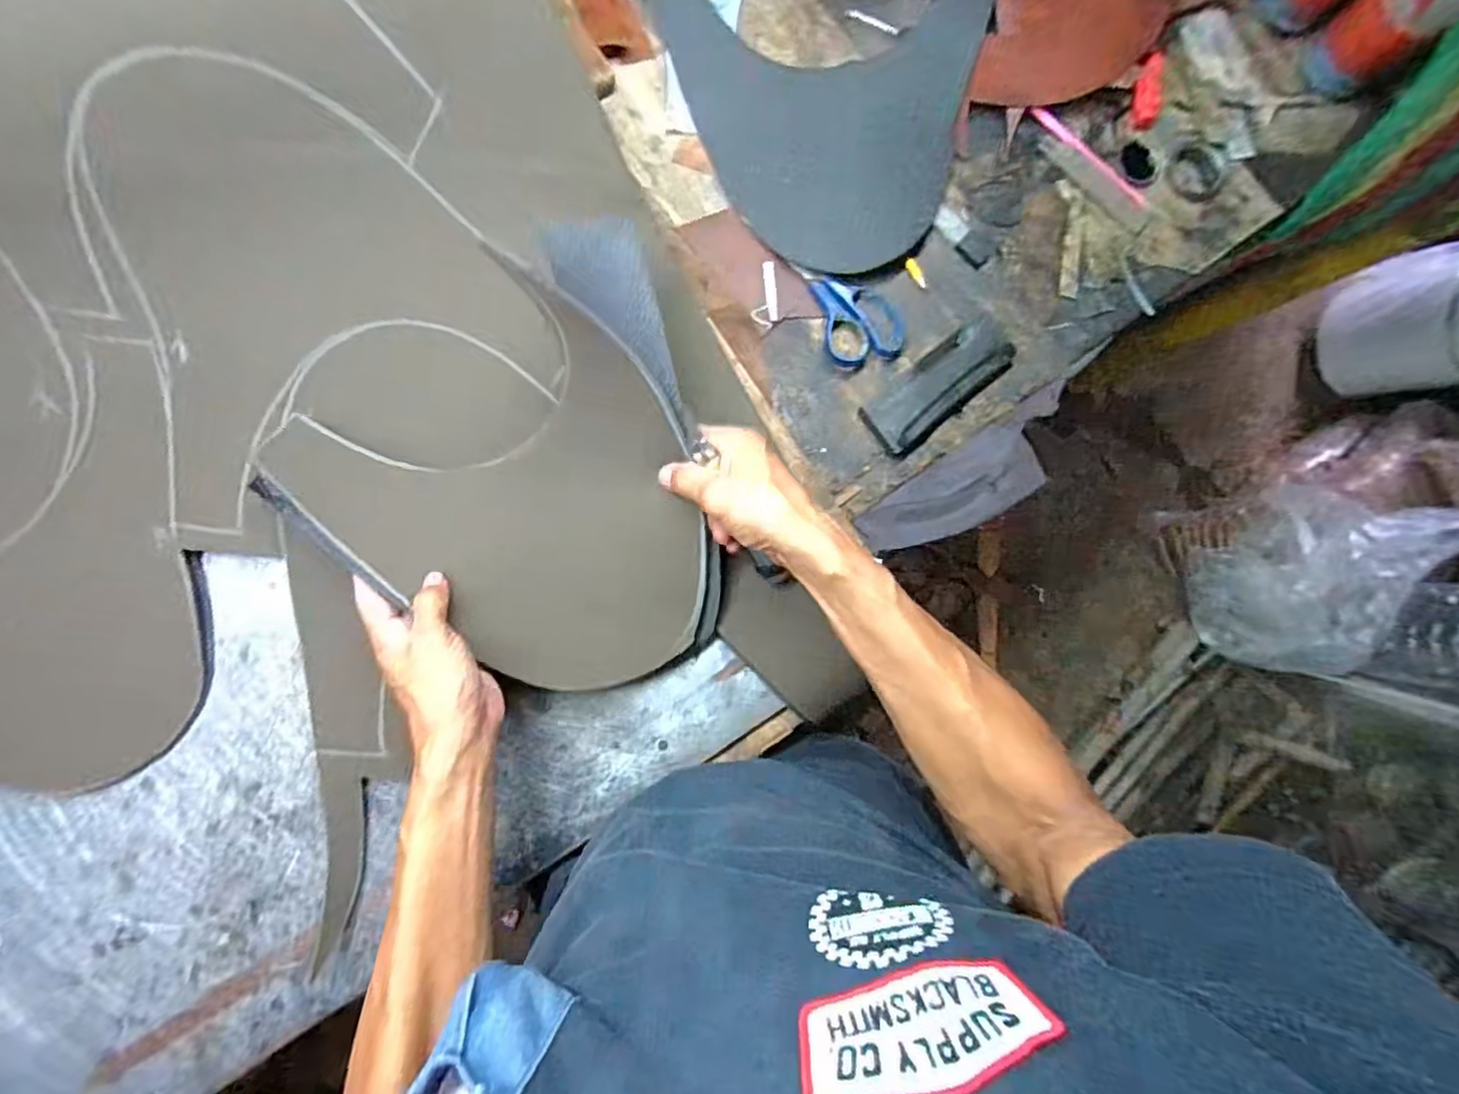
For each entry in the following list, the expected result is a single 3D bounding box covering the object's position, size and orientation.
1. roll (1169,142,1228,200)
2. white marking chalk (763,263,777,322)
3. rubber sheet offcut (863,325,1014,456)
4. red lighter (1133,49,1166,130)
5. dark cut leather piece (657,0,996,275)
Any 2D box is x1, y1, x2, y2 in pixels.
[{"bbox_3d":[0.461,-0.370,0.618,0.057,0.009,0.054,0,89,-7],"label":"roll"},{"bbox_3d":[0.036,-0.223,0.547,0.009,0.013,0.049,-6,90,-7],"label":"white marking chalk"},{"bbox_3d":[0.187,-0.142,0.551,0.150,0.011,0.053,-38,93,-6],"label":"rubber sheet offcut"},{"bbox_3d":[0.406,-0.441,0.606,0.024,0.010,0.064,1,102,-7],"label":"red lighter"},{"bbox_3d":[0.105,-0.391,0.566,0.295,0.014,0.285,-7,87,-4],"label":"dark cut leather piece"}]

